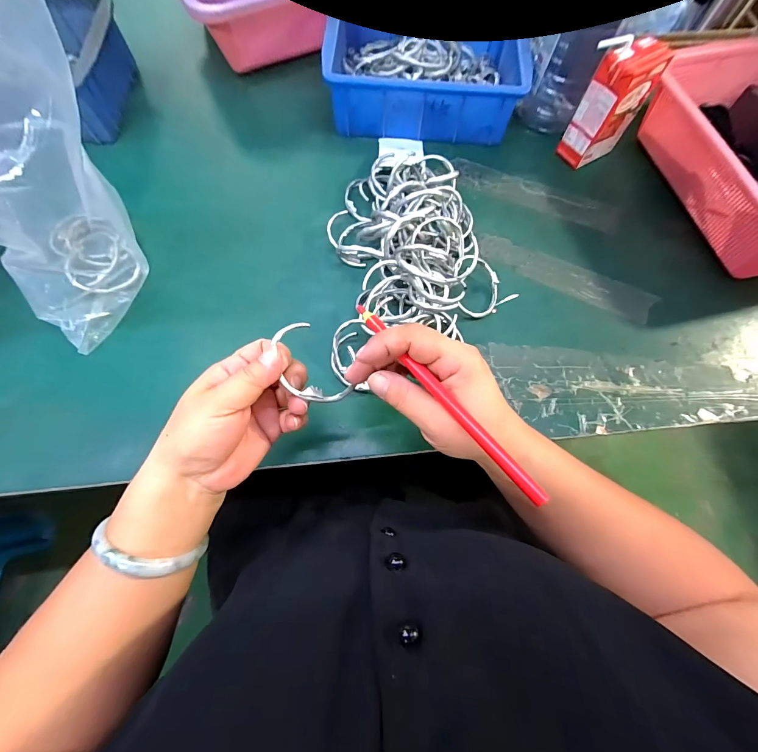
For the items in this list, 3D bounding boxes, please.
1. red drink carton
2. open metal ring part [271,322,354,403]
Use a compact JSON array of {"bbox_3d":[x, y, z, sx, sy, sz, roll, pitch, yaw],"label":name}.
[{"bbox_3d":[0.268,-0.316,0.399,0.071,0.112,0.048,-28,75,-10],"label":"red drink carton"},{"bbox_3d":[-0.051,-0.009,0.247,0.041,0.012,0.065,-26,81,-9],"label":"open metal ring part"}]

